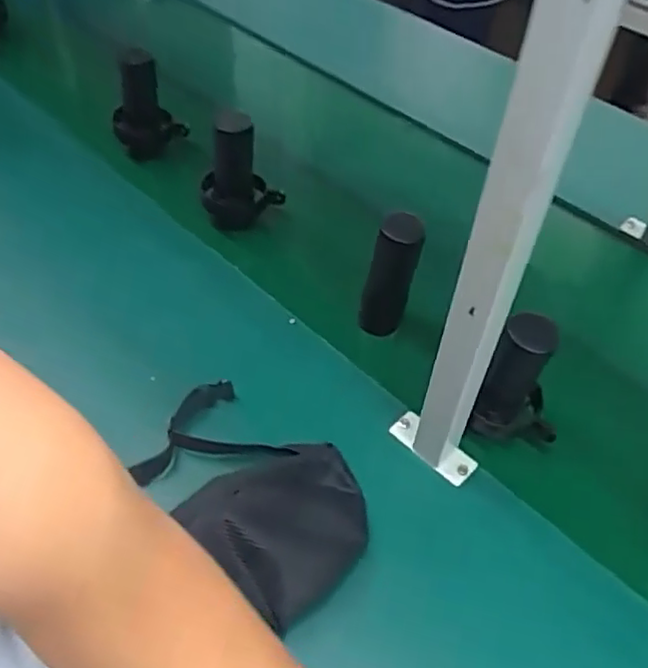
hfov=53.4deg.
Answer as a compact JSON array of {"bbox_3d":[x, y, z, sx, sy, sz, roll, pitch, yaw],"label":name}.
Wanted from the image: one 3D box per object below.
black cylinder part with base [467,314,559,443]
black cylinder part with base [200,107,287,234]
[{"bbox_3d":[0.214,0.053,0.696,0.081,0.170,0.063,11,49,7],"label":"black cylinder part with base"},{"bbox_3d":[-0.121,-0.228,0.925,0.100,0.152,0.089,30,54,22],"label":"black cylinder part with base"}]

